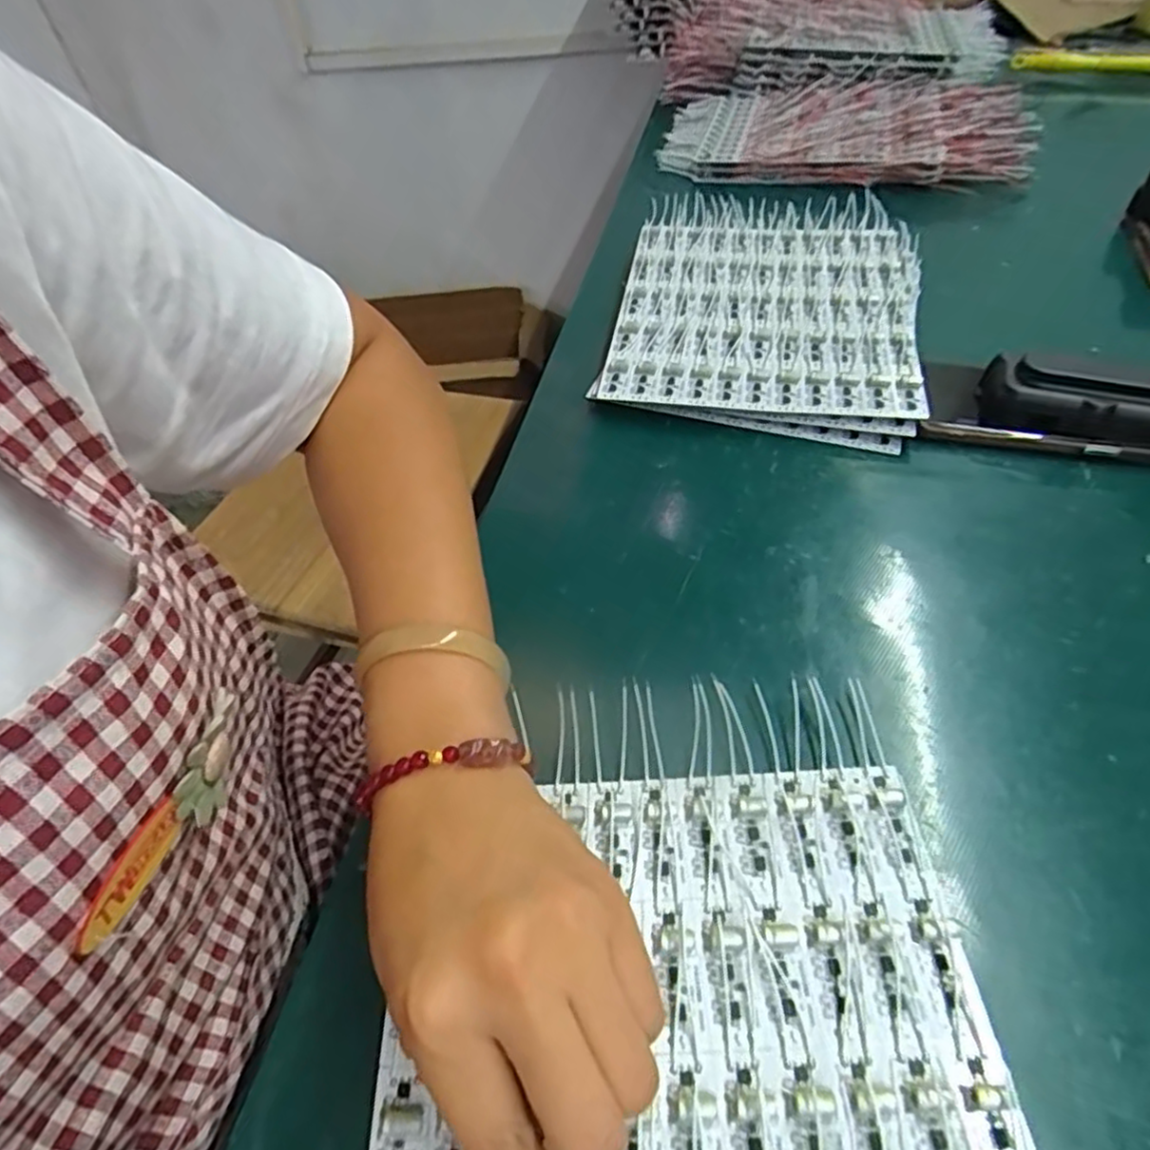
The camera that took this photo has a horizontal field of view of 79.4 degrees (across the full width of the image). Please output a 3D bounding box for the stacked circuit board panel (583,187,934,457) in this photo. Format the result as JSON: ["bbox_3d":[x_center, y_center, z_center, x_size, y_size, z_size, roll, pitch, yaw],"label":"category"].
[{"bbox_3d":[0.141,-0.204,0.516,0.212,0.036,0.282,11,51,13],"label":"stacked circuit board panel"}]

